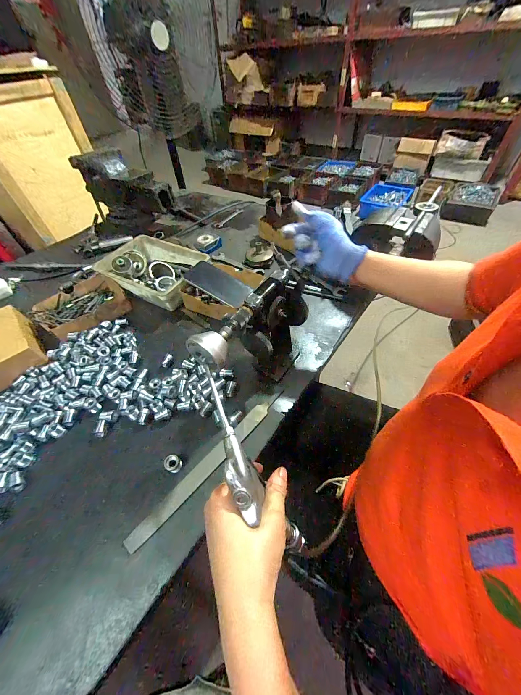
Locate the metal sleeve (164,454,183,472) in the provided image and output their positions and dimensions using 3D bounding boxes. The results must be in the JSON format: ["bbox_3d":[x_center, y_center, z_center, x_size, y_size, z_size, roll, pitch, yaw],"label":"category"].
[{"bbox_3d":[-0.128,0.171,0.373,0.019,0.023,0.021,12,52,14],"label":"metal sleeve"}]

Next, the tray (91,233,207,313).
[{"bbox_3d":[-0.269,-0.196,0.653,0.252,0.069,0.177,18,56,17],"label":"tray"}]

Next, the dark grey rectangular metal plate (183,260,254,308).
[{"bbox_3d":[-0.102,-0.153,0.610,0.159,0.062,0.016,29,16,3],"label":"dark grey rectangular metal plate"}]

